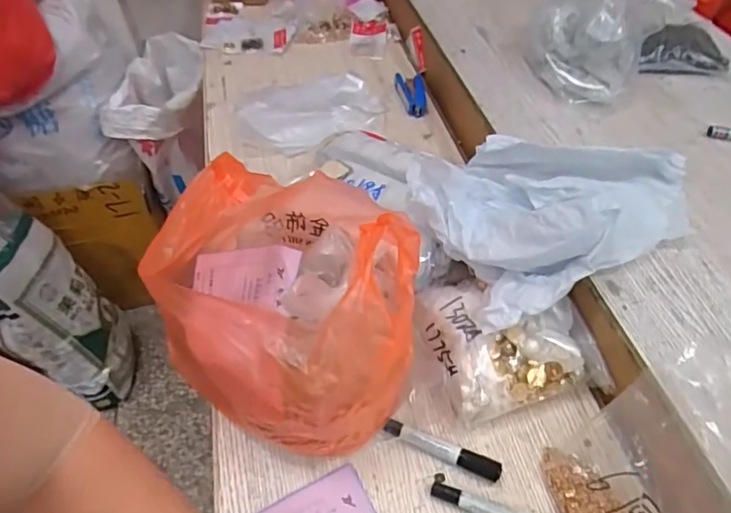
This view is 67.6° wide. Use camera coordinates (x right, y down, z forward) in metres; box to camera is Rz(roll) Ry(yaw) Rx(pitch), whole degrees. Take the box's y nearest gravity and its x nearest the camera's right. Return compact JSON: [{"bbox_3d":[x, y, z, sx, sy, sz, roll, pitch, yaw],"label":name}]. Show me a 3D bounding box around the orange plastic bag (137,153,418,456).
[{"bbox_3d":[-0.072,0.035,0.563,0.244,0.236,0.248,-6,46,1],"label":"orange plastic bag"}]

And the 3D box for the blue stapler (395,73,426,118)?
[{"bbox_3d":[0.087,-0.311,1.046,0.055,0.033,0.115,-2,47,4],"label":"blue stapler"}]

